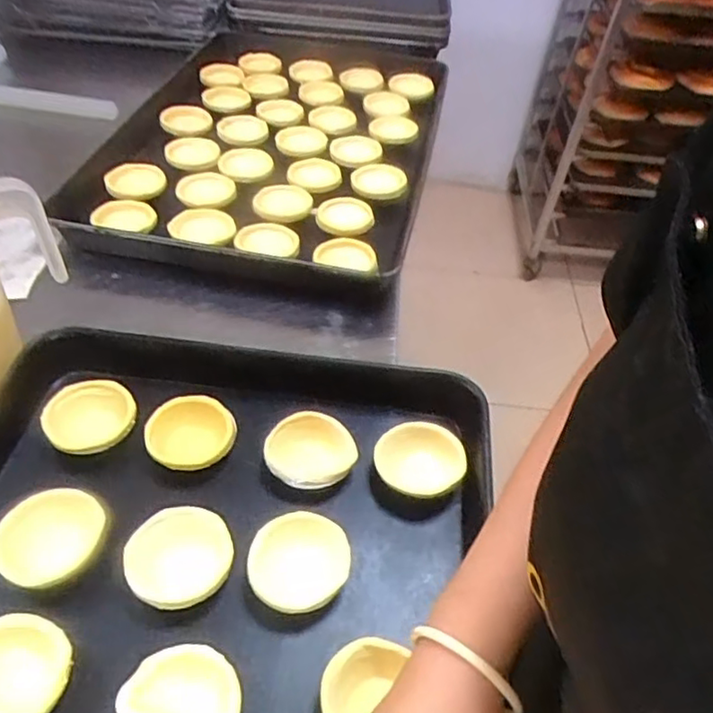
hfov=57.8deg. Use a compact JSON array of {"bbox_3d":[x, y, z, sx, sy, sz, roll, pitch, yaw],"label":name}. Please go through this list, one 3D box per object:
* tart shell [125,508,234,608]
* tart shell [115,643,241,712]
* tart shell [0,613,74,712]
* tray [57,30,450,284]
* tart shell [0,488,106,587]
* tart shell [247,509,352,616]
[{"bbox_3d":[-0.123,0.143,0.451,0.069,0.028,0.065,3,44,-3],"label":"tart shell"},{"bbox_3d":[-0.105,0.212,0.397,0.070,0.028,0.056,17,45,10],"label":"tart shell"},{"bbox_3d":[-0.213,0.199,0.399,0.069,0.025,0.067,3,44,-3],"label":"tart shell"},{"bbox_3d":[-0.103,-0.320,0.918,0.397,0.057,0.654,10,44,3],"label":"tray"},{"bbox_3d":[-0.213,0.127,0.449,0.072,0.025,0.059,-10,47,-17],"label":"tart shell"},{"bbox_3d":[-0.041,0.150,0.462,0.069,0.029,0.068,3,44,-3],"label":"tart shell"}]

